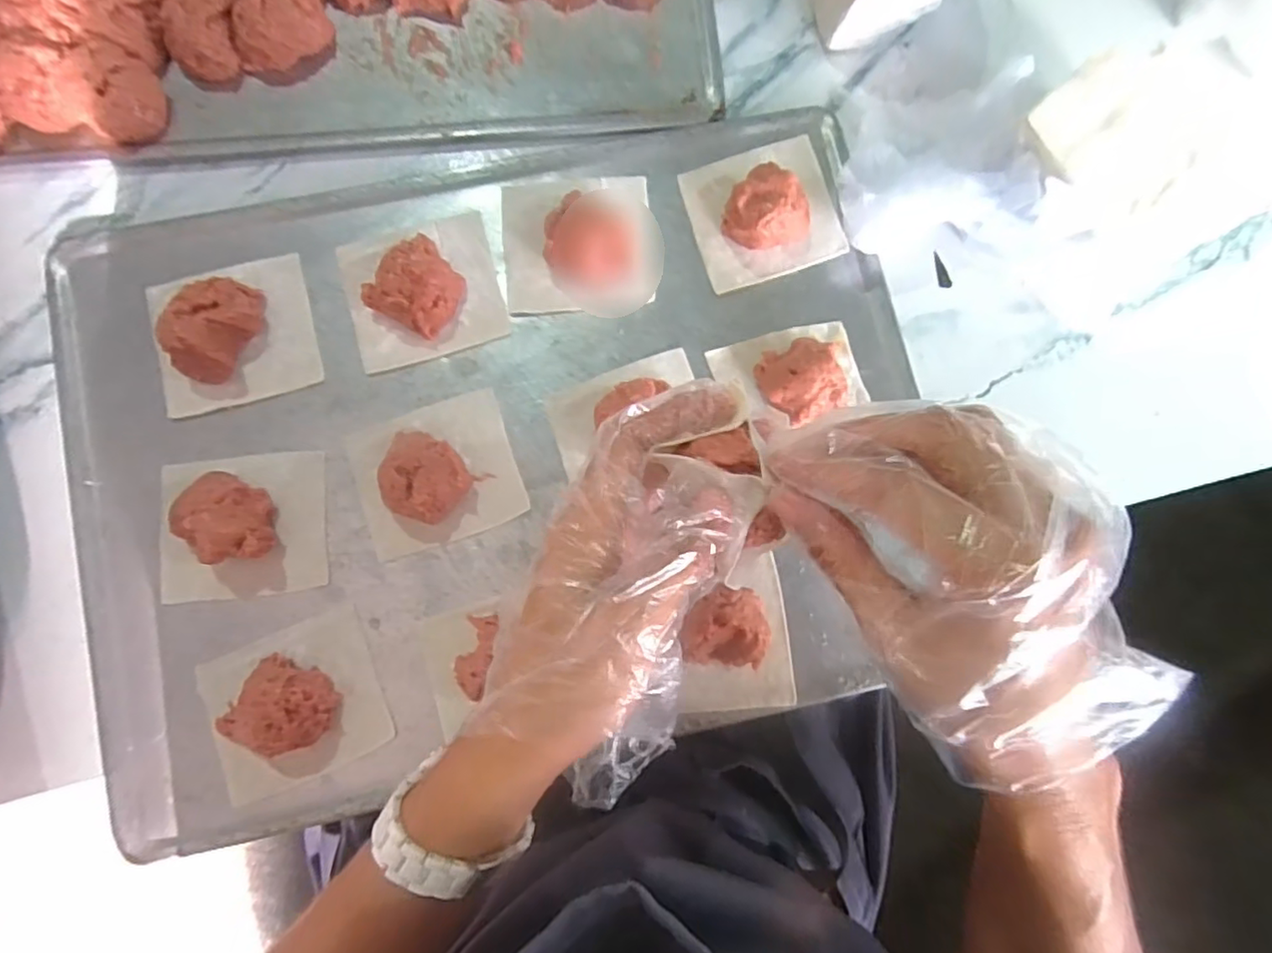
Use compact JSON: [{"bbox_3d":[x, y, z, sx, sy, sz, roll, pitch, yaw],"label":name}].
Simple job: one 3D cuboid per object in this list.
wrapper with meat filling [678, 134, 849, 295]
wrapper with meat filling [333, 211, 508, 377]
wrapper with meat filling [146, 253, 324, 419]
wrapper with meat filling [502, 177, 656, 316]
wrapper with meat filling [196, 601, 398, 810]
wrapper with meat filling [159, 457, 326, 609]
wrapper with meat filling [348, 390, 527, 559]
[{"bbox_3d":[0.075,-0.156,0.348,0.081,0.031,0.075,-17,84,-4],"label":"wrapper with meat filling"},{"bbox_3d":[-0.120,-0.107,0.337,0.084,0.030,0.075,-16,84,-4],"label":"wrapper with meat filling"},{"bbox_3d":[-0.225,-0.081,0.331,0.083,0.033,0.077,-15,84,-4],"label":"wrapper with meat filling"},{"bbox_3d":[-0.033,-0.136,0.344,0.084,0.028,0.075,-6,84,-3],"label":"wrapper with meat filling"},{"bbox_3d":[-0.177,0.117,0.305,0.084,0.031,0.072,-22,85,-4],"label":"wrapper with meat filling"},{"bbox_3d":[-0.211,0.025,0.317,0.083,0.031,0.074,-6,84,-3],"label":"wrapper with meat filling"},{"bbox_3d":[-0.109,-0.003,0.326,0.084,0.029,0.074,-19,84,-4],"label":"wrapper with meat filling"}]

